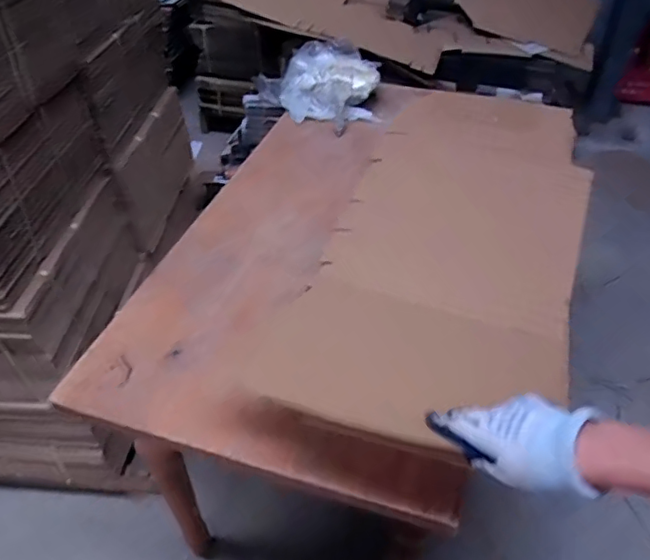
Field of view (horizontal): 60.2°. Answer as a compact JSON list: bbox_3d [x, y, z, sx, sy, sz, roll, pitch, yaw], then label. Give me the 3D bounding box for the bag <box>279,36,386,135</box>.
[{"bbox_3d":[0.013,-0.500,1.455,0.257,0.139,0.254,2,42,2],"label":"bag"}]

